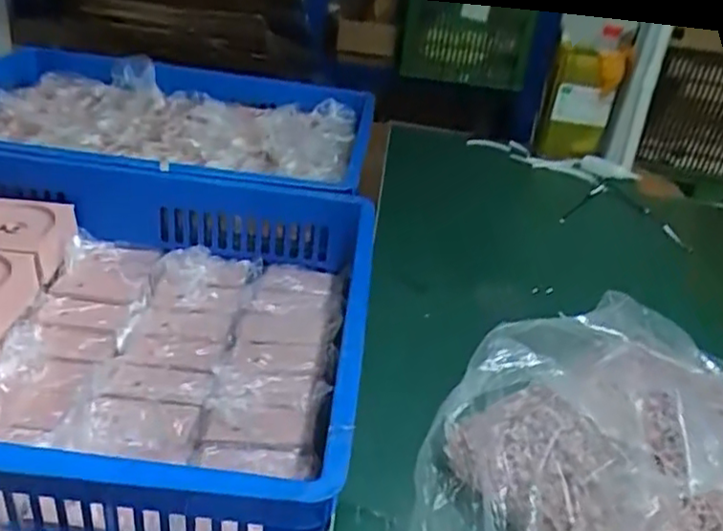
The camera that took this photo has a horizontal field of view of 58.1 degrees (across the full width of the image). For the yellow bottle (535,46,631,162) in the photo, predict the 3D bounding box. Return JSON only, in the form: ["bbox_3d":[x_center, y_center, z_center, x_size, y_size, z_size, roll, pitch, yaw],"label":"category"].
[{"bbox_3d":[0.377,-0.273,1.133,0.118,0.190,0.053,3,31,-8],"label":"yellow bottle"}]

